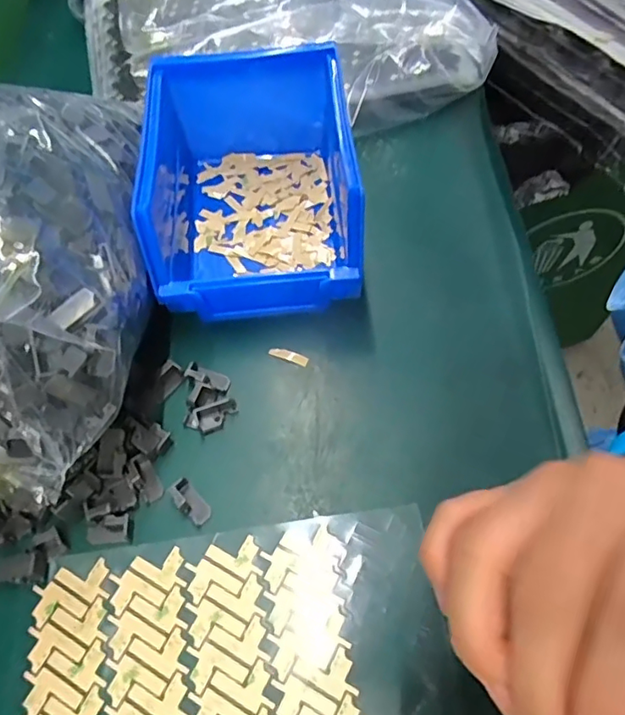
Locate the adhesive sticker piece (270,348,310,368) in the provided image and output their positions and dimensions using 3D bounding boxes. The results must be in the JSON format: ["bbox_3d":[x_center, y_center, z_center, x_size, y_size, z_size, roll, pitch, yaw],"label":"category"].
[{"bbox_3d":[-0.012,-0.001,0.294,0.021,0.004,0.006,20,74,11],"label":"adhesive sticker piece"}]

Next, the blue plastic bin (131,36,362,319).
[{"bbox_3d":[-0.035,-0.094,0.307,0.110,0.068,0.139,-7,62,0],"label":"blue plastic bin"}]

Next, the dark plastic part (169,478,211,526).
[{"bbox_3d":[-0.057,0.066,0.254,0.010,0.011,0.021,-41,66,-16],"label":"dark plastic part"}]

